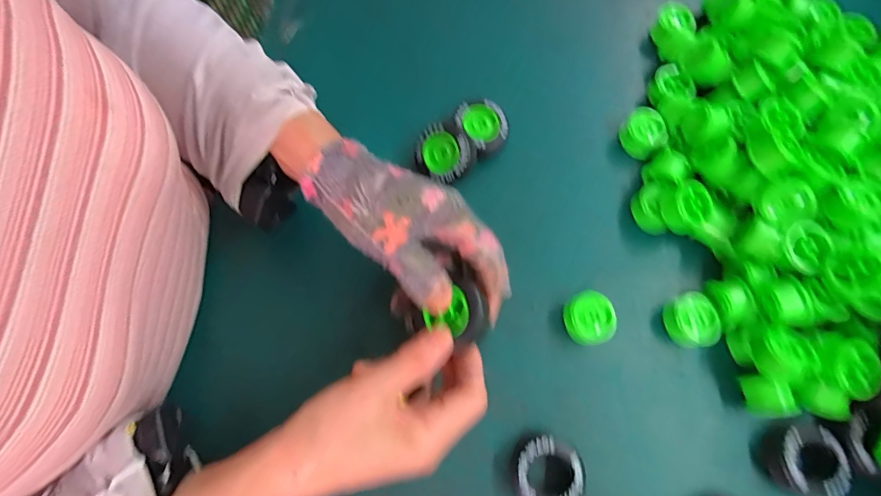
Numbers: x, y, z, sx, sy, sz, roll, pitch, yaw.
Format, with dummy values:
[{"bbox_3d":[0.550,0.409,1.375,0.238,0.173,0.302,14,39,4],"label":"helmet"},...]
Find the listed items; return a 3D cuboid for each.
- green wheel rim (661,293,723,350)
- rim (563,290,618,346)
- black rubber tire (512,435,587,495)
[{"bbox_3d":[0.198,0.058,0.359,0.034,0.025,0.042,-22,73,-8],"label":"green wheel rim"},{"bbox_3d":[0.115,0.057,0.355,0.034,0.029,0.039,-35,73,-10],"label":"rim"},{"bbox_3d":[0.074,0.160,0.321,0.048,0.026,0.047,0,71,-1],"label":"black rubber tire"}]

